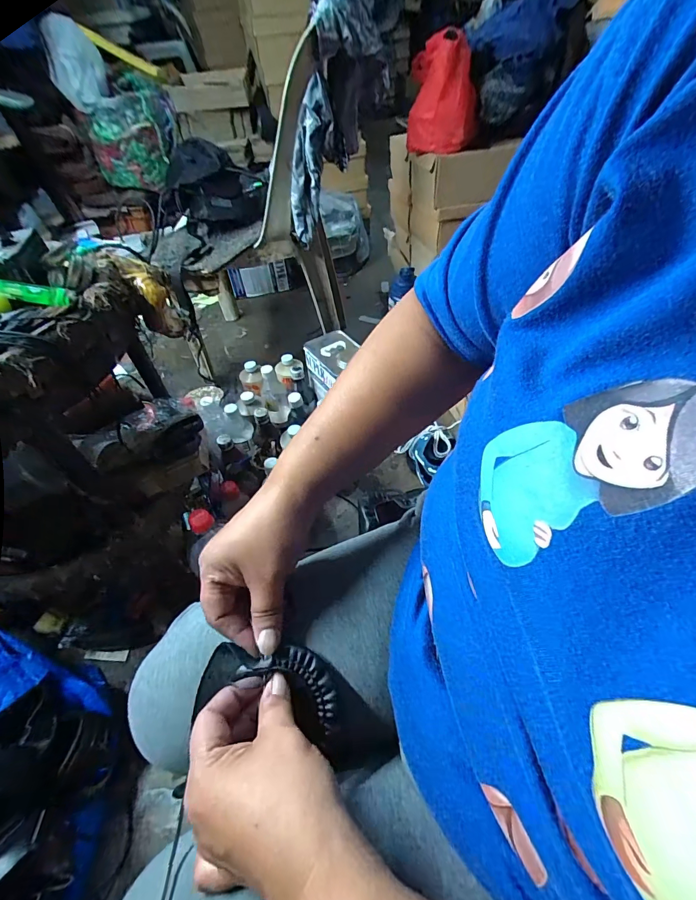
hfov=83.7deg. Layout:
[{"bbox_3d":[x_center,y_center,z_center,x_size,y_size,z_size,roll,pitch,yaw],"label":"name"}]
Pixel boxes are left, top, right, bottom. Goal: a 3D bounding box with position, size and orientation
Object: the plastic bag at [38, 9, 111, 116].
[{"bbox_3d":[-0.886,-1.255,1.262,0.155,0.208,0.123,-20,51,-13],"label":"plastic bag"}]

